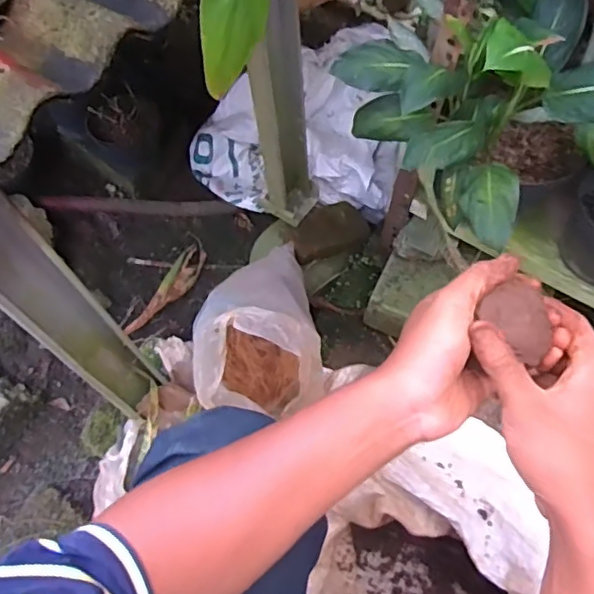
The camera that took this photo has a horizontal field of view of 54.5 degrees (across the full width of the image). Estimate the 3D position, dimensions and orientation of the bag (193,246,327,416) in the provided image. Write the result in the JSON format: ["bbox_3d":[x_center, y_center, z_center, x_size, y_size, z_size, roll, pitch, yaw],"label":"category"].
[{"bbox_3d":[-0.065,0.043,0.875,0.172,0.171,0.351,7,21,-11],"label":"bag"}]

